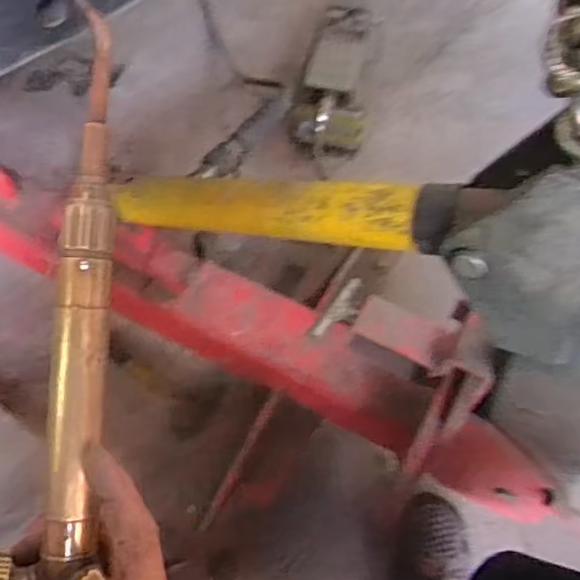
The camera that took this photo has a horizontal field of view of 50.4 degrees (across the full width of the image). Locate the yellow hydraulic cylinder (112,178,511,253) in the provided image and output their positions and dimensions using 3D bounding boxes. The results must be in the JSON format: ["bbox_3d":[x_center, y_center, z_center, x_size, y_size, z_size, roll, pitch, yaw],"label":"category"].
[{"bbox_3d":[-0.030,-0.077,0.585,0.442,0.045,0.046,8,55,36],"label":"yellow hydraulic cylinder"}]

